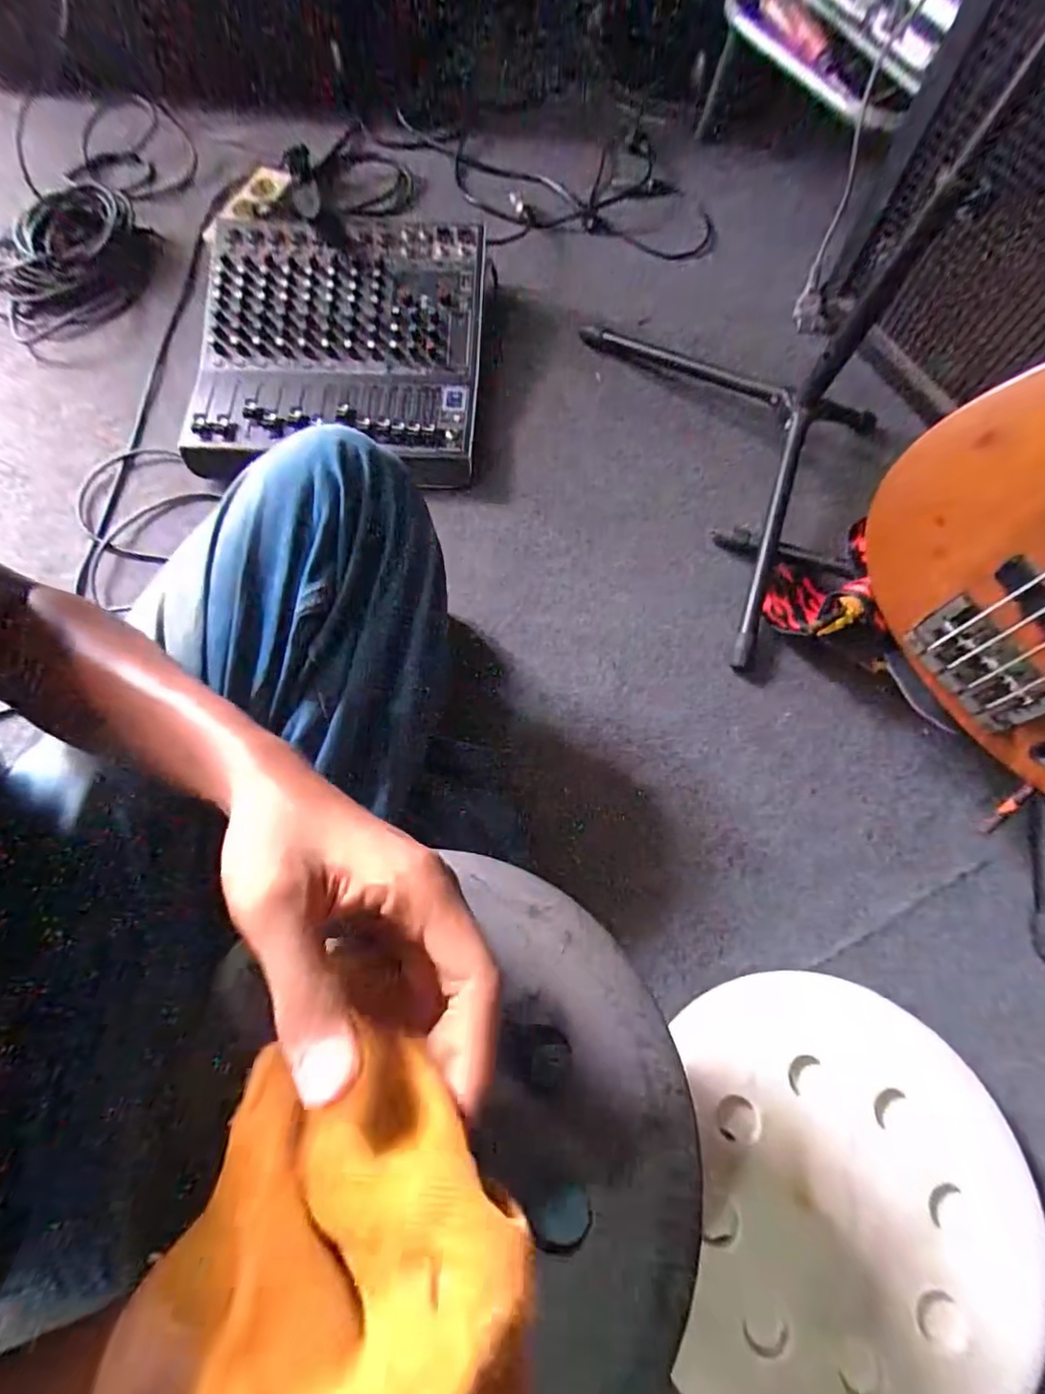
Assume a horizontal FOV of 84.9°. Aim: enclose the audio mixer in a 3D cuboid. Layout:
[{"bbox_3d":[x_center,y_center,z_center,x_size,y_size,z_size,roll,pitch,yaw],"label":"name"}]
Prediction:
[{"bbox_3d":[-0.218,-0.413,0.669,0.322,0.097,0.317,2,70,1],"label":"audio mixer"}]

